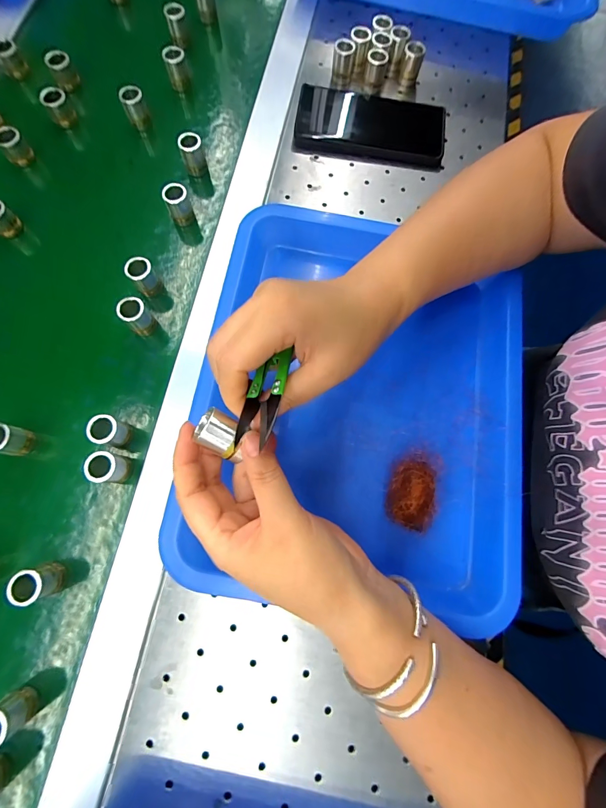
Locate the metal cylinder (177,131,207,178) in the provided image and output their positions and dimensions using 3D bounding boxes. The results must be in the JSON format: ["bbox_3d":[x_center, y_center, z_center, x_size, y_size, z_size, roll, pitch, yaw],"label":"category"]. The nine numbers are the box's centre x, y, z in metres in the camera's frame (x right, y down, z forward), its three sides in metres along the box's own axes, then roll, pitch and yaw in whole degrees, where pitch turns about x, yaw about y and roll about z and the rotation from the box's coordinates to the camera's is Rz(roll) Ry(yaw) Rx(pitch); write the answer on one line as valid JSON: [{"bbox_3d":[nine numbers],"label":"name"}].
[{"bbox_3d":[-0.114,-0.257,0.358,0.022,0.034,0.017,-15,75,-6],"label":"metal cylinder"}]

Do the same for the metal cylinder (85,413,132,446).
[{"bbox_3d":[-0.156,0.023,0.282,0.020,0.034,0.022,1,74,-2],"label":"metal cylinder"}]

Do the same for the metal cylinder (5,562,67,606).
[{"bbox_3d":[-0.194,0.131,0.252,0.020,0.033,0.021,1,74,-2],"label":"metal cylinder"}]

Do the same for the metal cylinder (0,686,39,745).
[{"bbox_3d":[-0.198,0.209,0.229,0.023,0.028,0.022,1,74,-2],"label":"metal cylinder"}]

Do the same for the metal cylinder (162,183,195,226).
[{"bbox_3d":[-0.123,-0.196,0.341,0.022,0.034,0.017,-25,77,-9],"label":"metal cylinder"}]

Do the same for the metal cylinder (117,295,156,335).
[{"bbox_3d":[-0.148,-0.077,0.312,0.021,0.042,0.020,1,74,-2],"label":"metal cylinder"}]

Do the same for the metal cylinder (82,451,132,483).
[{"bbox_3d":[-0.153,0.051,0.274,0.022,0.033,0.022,1,74,-2],"label":"metal cylinder"}]

